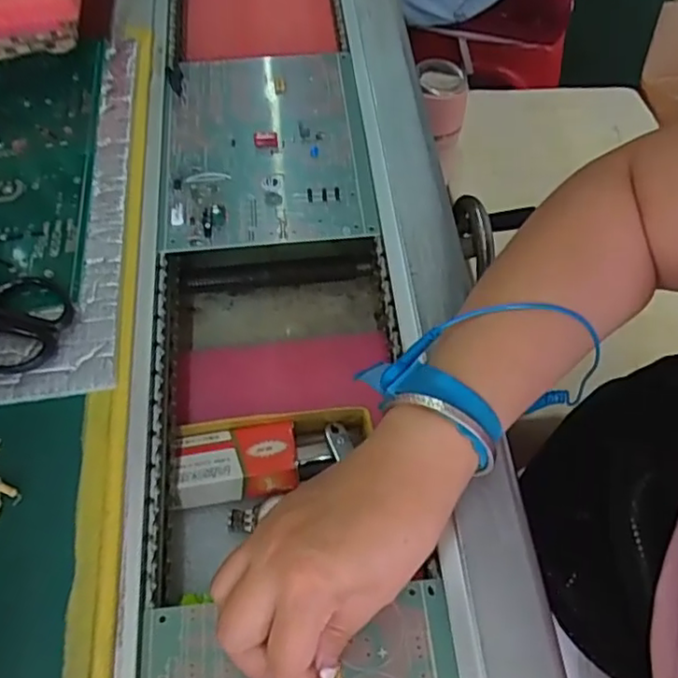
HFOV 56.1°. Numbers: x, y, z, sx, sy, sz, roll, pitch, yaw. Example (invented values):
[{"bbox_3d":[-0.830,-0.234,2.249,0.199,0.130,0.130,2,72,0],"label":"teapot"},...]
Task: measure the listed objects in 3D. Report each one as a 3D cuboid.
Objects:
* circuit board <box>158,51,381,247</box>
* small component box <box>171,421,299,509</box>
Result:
[{"bbox_3d":[-0.054,-0.145,0.465,0.142,0.013,0.180,-5,60,-3],"label":"circuit board"},{"bbox_3d":[-0.066,0.082,0.412,0.077,0.025,0.045,-7,41,-4],"label":"small component box"}]

